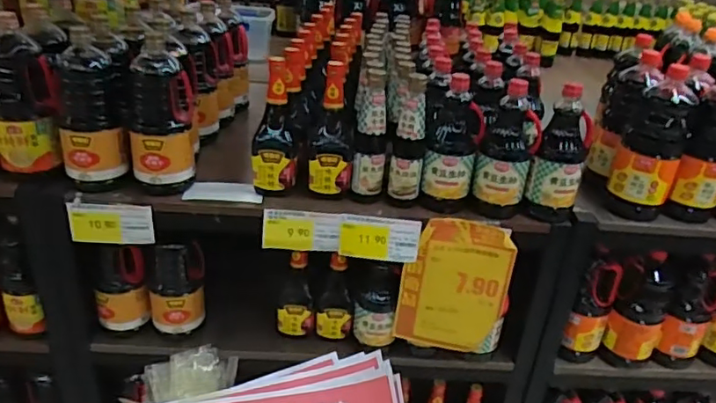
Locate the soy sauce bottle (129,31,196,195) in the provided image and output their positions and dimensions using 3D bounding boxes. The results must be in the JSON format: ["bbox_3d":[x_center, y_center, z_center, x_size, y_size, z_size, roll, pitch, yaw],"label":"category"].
[{"bbox_3d":[-0.358,-0.145,1.035,0.113,0.260,0.092,-4,30,-16],"label":"soy sauce bottle"}]

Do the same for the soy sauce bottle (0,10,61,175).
[{"bbox_3d":[-0.598,-0.188,1.017,0.107,0.262,0.095,-13,33,-29],"label":"soy sauce bottle"}]

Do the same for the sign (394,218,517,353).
[{"bbox_3d":[0.191,0.173,1.135,0.198,0.294,0.030,3,29,-3],"label":"sign"}]

